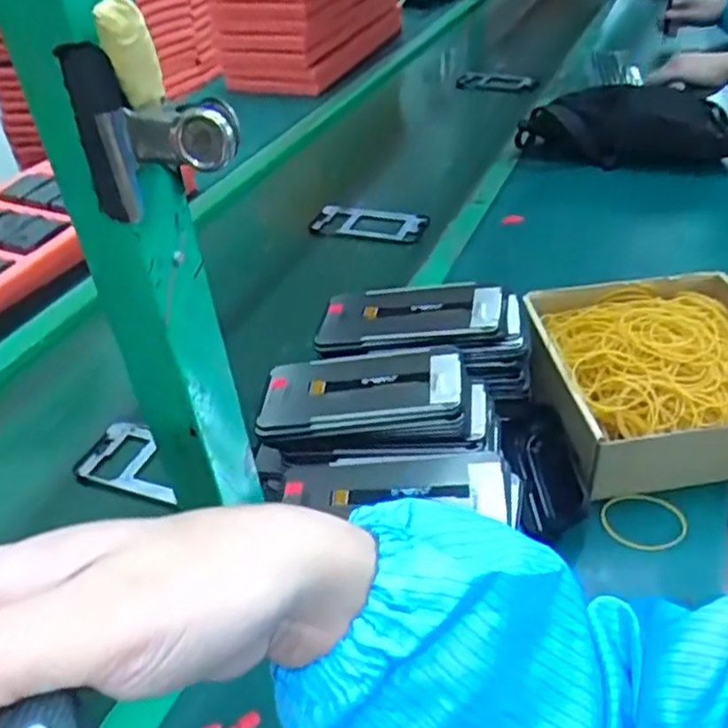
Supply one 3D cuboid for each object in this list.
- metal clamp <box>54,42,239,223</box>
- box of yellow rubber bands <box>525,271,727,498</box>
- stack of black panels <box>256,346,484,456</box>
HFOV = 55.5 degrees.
[{"bbox_3d":[-0.087,-0.098,0.292,0.065,0.070,0.021,4,39,12],"label":"metal clamp"},{"bbox_3d":[0.245,0.010,0.574,0.215,0.077,0.196,-10,38,-7],"label":"box of yellow rubber bands"},{"bbox_3d":[0.006,0.025,0.530,0.171,0.038,0.088,2,38,9],"label":"stack of black panels"}]

